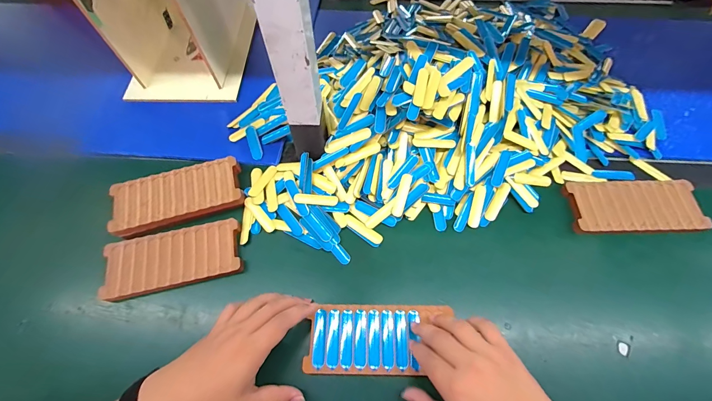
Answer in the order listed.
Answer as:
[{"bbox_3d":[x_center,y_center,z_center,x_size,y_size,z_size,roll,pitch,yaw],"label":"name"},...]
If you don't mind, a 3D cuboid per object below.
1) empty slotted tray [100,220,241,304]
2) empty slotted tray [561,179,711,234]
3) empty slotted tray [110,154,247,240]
[{"bbox_3d":[-0.238,0.076,0.416,0.168,0.013,0.078,-13,65,-5],"label":"empty slotted tray"},{"bbox_3d":[0.381,0.009,0.438,0.168,0.018,0.076,-2,64,0],"label":"empty slotted tray"},{"bbox_3d":[-0.248,-0.007,0.444,0.167,0.021,0.079,-17,65,-7],"label":"empty slotted tray"}]

